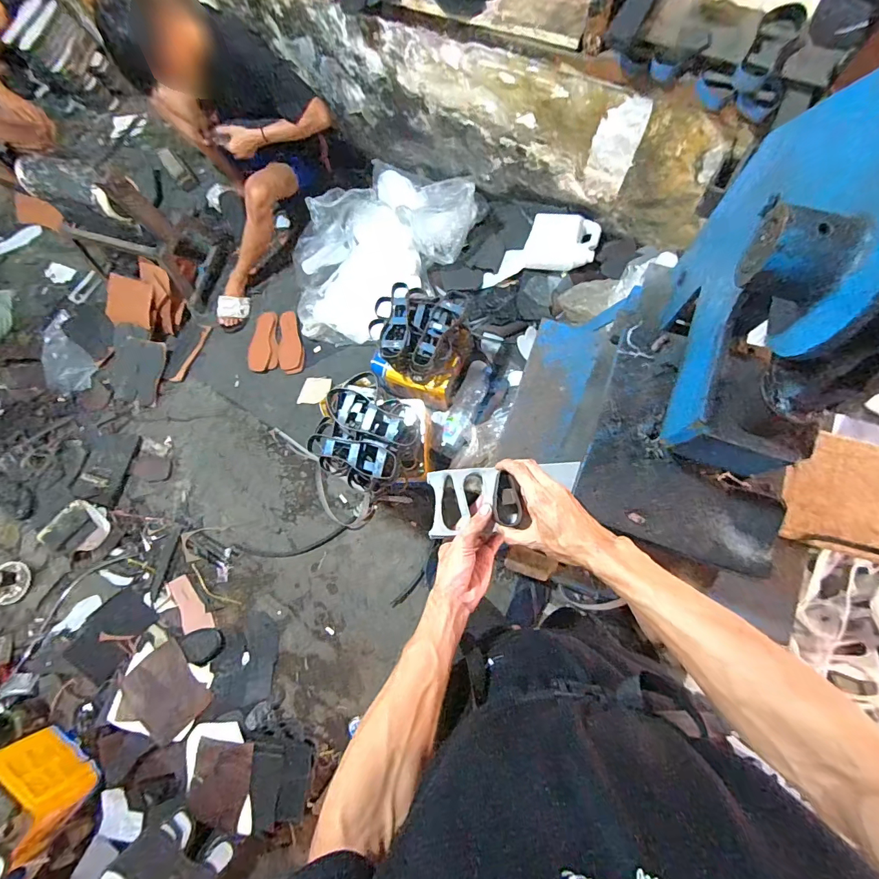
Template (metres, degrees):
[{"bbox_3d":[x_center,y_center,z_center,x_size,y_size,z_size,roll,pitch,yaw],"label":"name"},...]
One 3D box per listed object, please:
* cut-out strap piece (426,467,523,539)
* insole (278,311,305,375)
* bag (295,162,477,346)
[{"bbox_3d":[0.045,0.082,0.592,0.125,0.034,0.092,-9,73,-3],"label":"cut-out strap piece"},{"bbox_3d":[-0.573,-0.372,1.625,0.098,0.017,0.234,-6,91,-2],"label":"insole"},{"bbox_3d":[-0.287,-0.745,1.549,0.739,0.324,0.554,-40,76,-6],"label":"bag"}]

